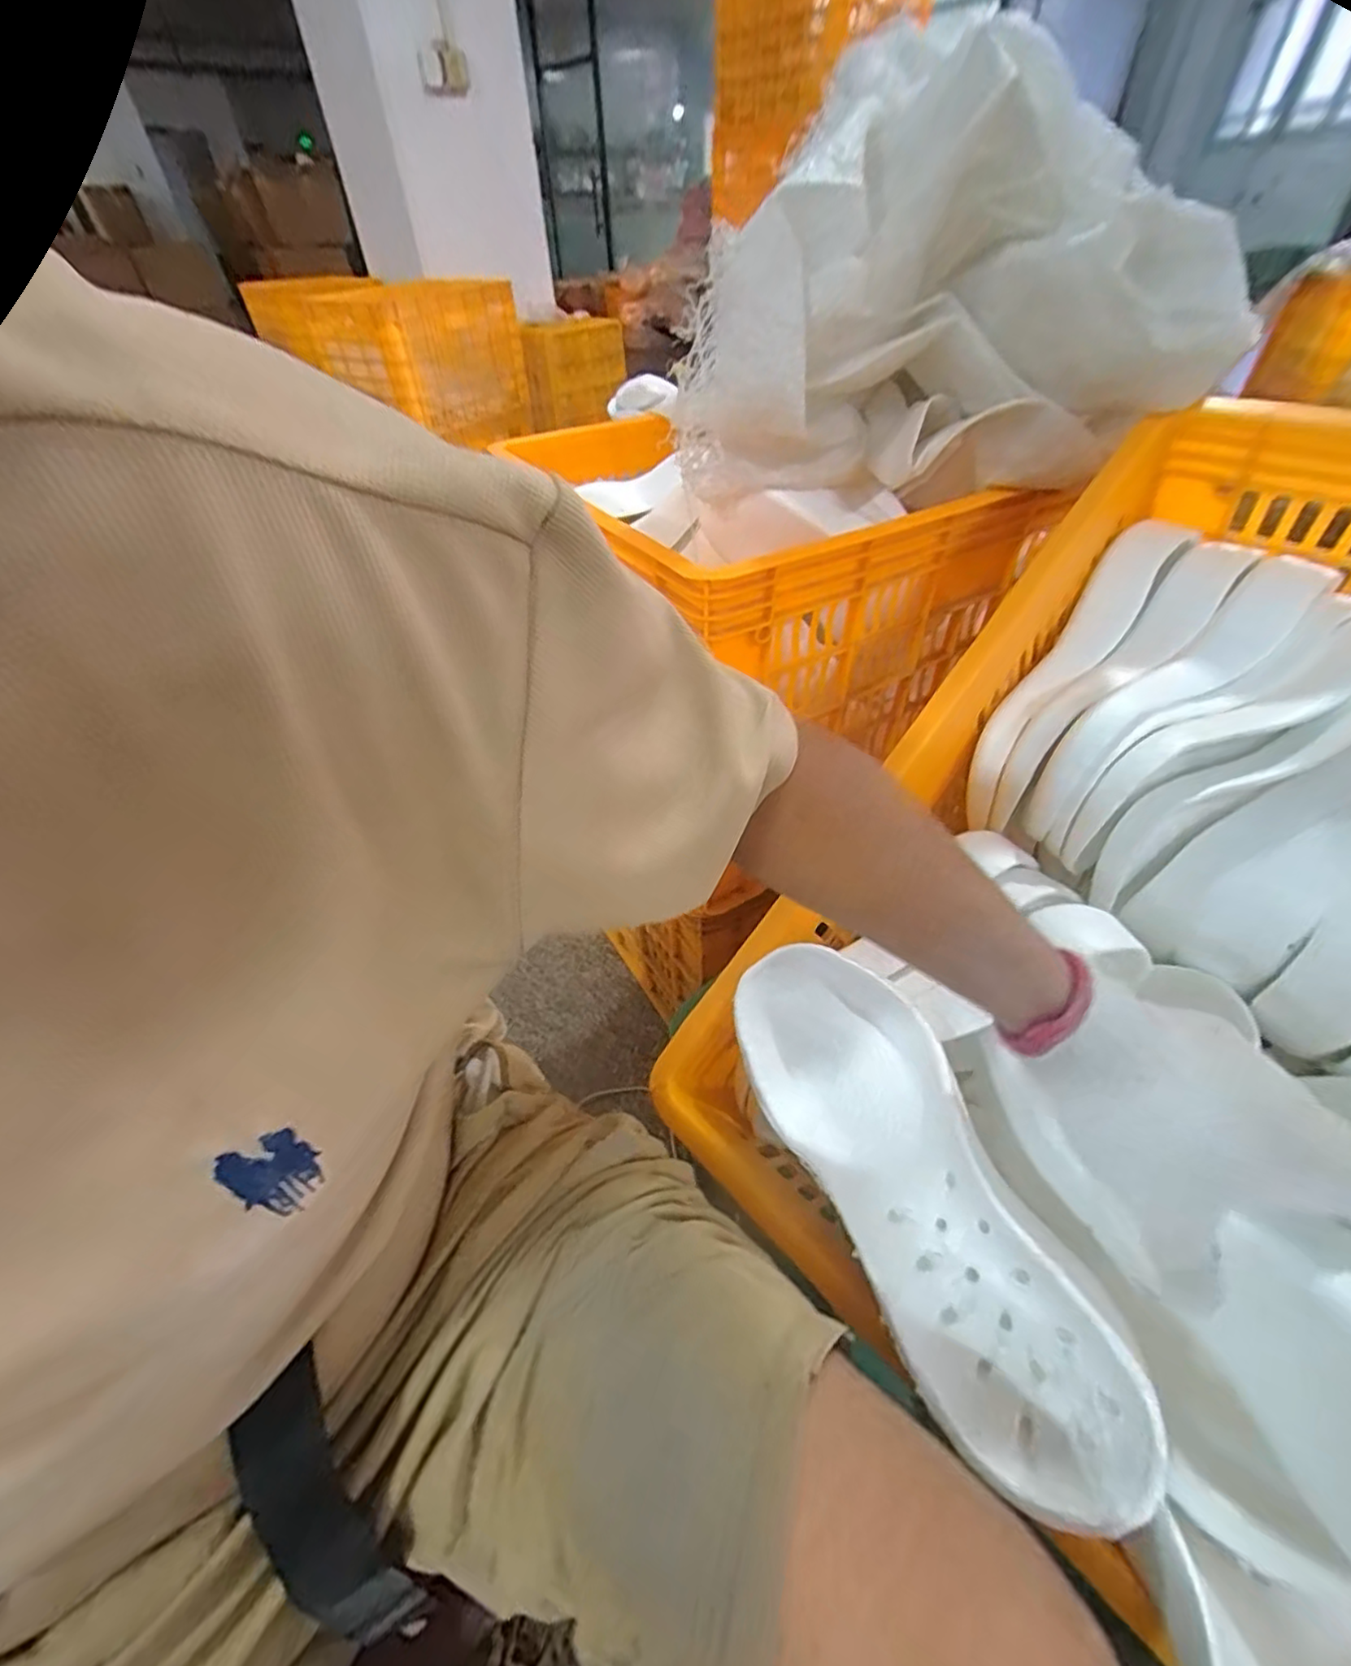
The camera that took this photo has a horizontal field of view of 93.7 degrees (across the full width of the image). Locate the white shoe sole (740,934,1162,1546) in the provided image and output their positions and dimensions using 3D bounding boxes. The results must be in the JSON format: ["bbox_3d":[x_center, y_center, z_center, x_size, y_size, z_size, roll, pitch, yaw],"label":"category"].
[{"bbox_3d":[0.139,0.202,0.381,0.111,0.050,0.298,-36,50,7],"label":"white shoe sole"}]

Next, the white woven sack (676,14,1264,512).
[{"bbox_3d":[0.204,-0.416,0.511,0.388,0.251,0.207,0,44,3],"label":"white woven sack"}]

